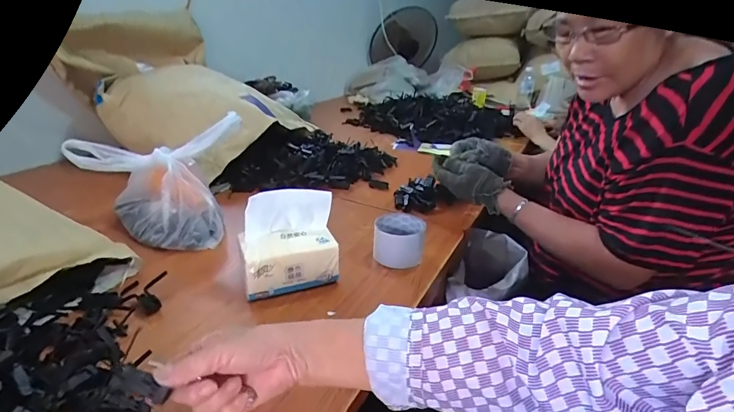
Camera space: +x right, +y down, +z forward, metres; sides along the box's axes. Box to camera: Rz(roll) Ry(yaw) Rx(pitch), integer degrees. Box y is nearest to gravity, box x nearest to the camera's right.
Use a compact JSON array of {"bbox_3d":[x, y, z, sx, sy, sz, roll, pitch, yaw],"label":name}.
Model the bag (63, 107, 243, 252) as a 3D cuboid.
[{"bbox_3d":[-0.367,-0.055,0.715,0.259,0.182,0.170,12,26,16],"label":"bag"}]

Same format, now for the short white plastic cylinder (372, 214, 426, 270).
[{"bbox_3d":[0.053,0.057,0.670,0.083,0.062,0.080,4,25,2],"label":"short white plastic cylinder"}]

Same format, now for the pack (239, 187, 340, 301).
[{"bbox_3d":[-0.115,0.050,0.580,0.132,0.133,0.085,-6,27,-20],"label":"pack"}]

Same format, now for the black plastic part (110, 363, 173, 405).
[{"bbox_3d":[-0.190,0.148,0.334,0.048,0.023,0.010,24,-1,-8],"label":"black plastic part"}]

